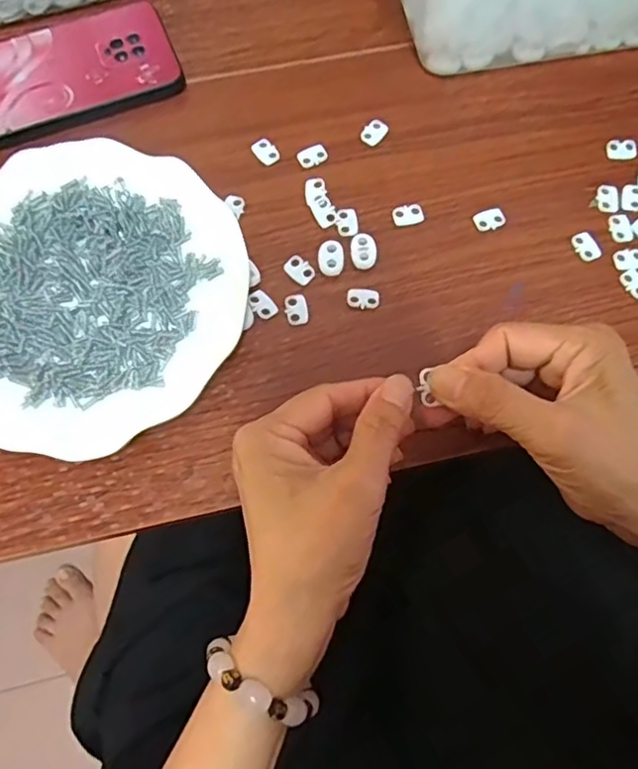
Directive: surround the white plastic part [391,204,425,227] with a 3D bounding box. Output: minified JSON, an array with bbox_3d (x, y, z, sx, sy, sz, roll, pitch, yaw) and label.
[{"bbox_3d":[0.055,-0.106,0.372,0.018,0.004,0.013,-13,72,-5],"label":"white plastic part"}]

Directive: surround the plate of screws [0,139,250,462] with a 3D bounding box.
[{"bbox_3d":[-0.134,-0.054,0.338,0.180,0.029,0.177,0,72,-1],"label":"plate of screws"}]

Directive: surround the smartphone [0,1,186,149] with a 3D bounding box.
[{"bbox_3d":[-0.178,-0.204,0.397,0.163,0.009,0.083,-24,74,-8],"label":"smartphone"}]

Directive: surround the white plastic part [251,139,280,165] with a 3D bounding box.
[{"bbox_3d":[-0.034,-0.151,0.387,0.013,0.004,0.019,-40,77,-13],"label":"white plastic part"}]

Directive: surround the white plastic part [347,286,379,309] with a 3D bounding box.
[{"bbox_3d":[0.026,-0.052,0.352,0.019,0.004,0.013,5,72,1],"label":"white plastic part"}]

